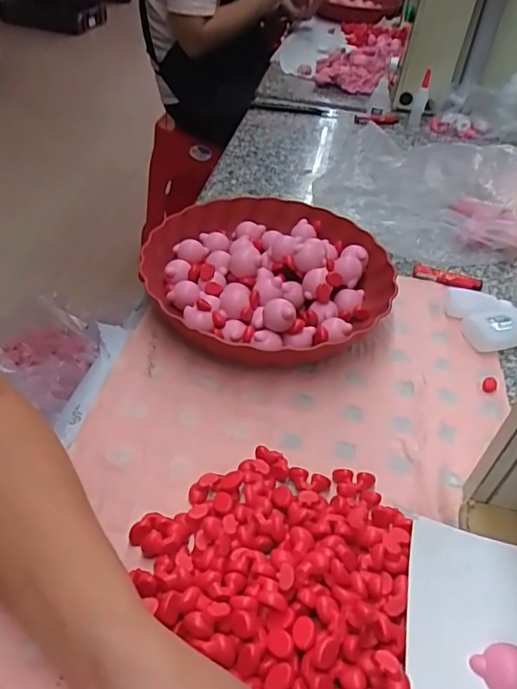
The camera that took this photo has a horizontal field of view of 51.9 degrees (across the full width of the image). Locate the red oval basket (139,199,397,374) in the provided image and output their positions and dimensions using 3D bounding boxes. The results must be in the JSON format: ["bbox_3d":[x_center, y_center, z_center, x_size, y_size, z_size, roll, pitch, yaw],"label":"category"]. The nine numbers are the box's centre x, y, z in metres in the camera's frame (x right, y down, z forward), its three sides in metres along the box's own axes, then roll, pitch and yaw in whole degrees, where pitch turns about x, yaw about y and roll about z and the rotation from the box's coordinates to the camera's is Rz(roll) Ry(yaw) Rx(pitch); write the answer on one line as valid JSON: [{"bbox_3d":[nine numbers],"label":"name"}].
[{"bbox_3d":[0.012,-0.069,0.542,0.248,0.053,0.240,-28,53,-31],"label":"red oval basket"}]

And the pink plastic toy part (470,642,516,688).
[{"bbox_3d":[0.139,0.184,0.301,0.033,0.010,0.026,23,46,17],"label":"pink plastic toy part"}]

